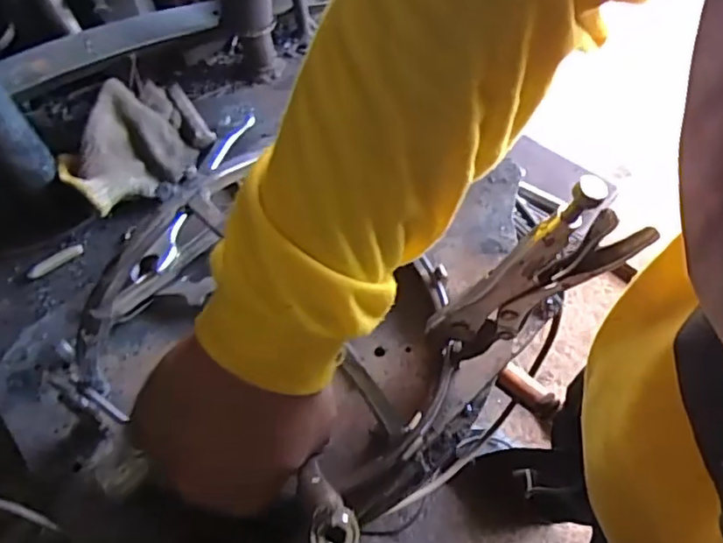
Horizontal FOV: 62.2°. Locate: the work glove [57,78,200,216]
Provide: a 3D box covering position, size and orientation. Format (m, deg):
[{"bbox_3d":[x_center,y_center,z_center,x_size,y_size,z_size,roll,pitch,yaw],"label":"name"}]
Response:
[{"bbox_3d":[-0.209,-0.114,0.530,0.114,0.054,0.100,-31,63,-15],"label":"work glove"}]

